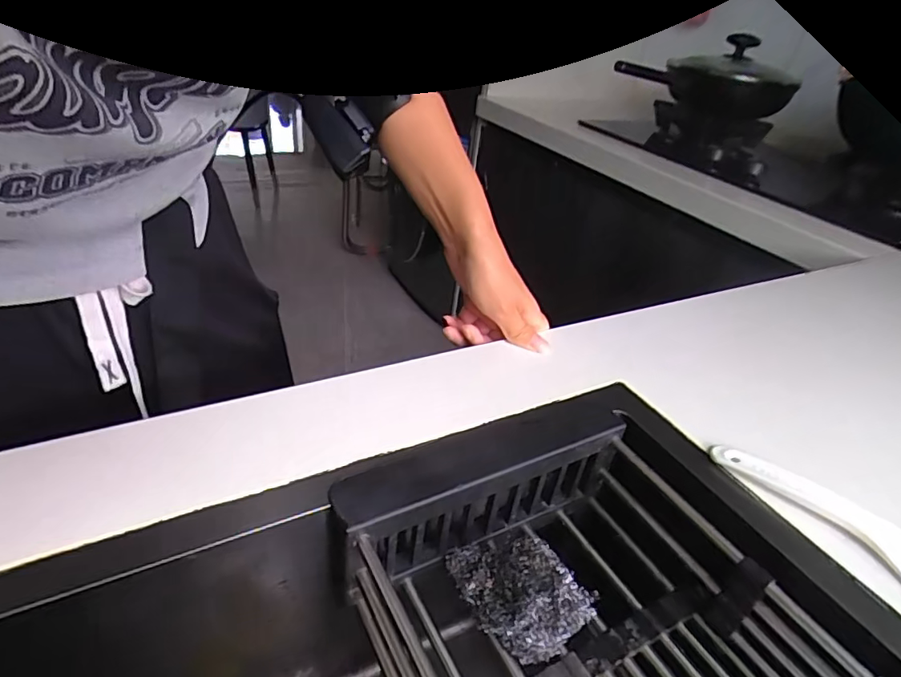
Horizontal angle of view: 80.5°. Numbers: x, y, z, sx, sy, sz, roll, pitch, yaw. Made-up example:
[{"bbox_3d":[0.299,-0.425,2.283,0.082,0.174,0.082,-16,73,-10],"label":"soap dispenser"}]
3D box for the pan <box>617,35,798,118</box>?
[{"bbox_3d":[0.552,-0.599,1.200,0.381,0.148,0.191,7,33,-1],"label":"pan"}]

